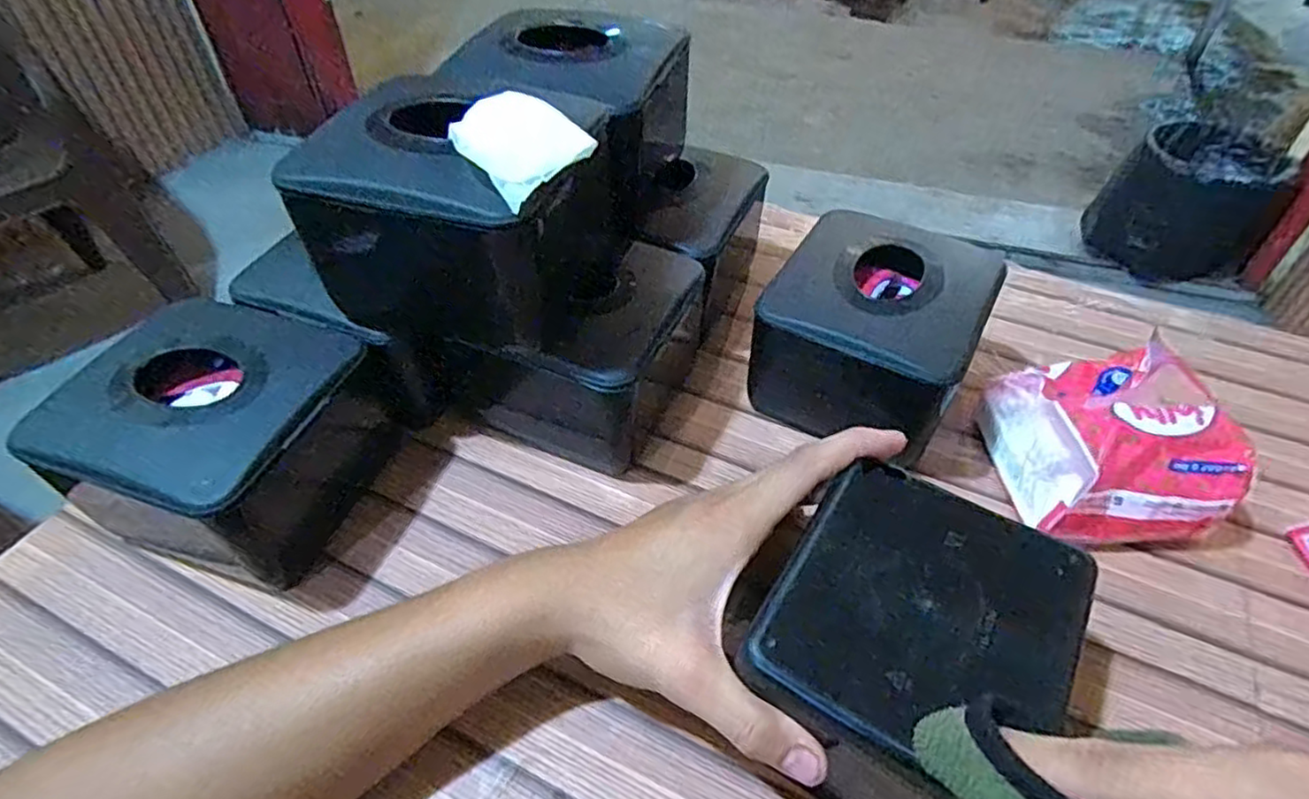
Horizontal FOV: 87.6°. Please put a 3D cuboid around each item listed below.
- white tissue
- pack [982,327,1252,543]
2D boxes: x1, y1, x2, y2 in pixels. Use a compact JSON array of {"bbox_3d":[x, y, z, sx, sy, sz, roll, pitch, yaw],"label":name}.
[{"bbox_3d":[-0.061,-0.113,0.298,0.059,0.016,0.059,32,54,26],"label":"white tissue"},{"bbox_3d":[0.248,0.021,0.376,0.098,0.080,0.105,0,47,0],"label":"pack"}]

